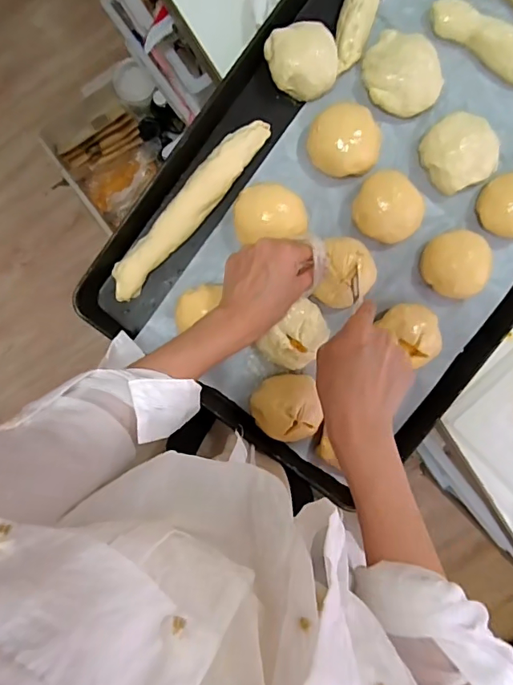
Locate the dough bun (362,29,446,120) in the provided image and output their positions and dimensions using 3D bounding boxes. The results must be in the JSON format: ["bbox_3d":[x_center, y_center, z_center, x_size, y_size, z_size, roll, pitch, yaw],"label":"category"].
[{"bbox_3d":[0.148,-0.276,0.498,0.067,0.034,0.080,-20,95,0],"label":"dough bun"}]

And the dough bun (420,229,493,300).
[{"bbox_3d":[0.213,-0.083,0.521,0.064,0.032,0.069,0,95,-1],"label":"dough bun"}]

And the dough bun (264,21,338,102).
[{"bbox_3d":[0.047,-0.288,0.499,0.067,0.034,0.068,-18,95,0],"label":"dough bun"}]

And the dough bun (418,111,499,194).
[{"bbox_3d":[0.215,-0.202,0.519,0.069,0.035,0.074,0,95,-1],"label":"dough bun"}]

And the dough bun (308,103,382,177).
[{"bbox_3d":[0.092,-0.210,0.513,0.072,0.032,0.070,0,95,-1],"label":"dough bun"}]

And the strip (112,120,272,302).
[{"bbox_3d":[-0.073,-0.141,0.514,0.039,0.021,0.233,42,93,-4],"label":"strip"}]

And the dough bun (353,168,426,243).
[{"bbox_3d":[0.139,-0.139,0.514,0.074,0.038,0.067,27,94,-3],"label":"dough bun"}]

